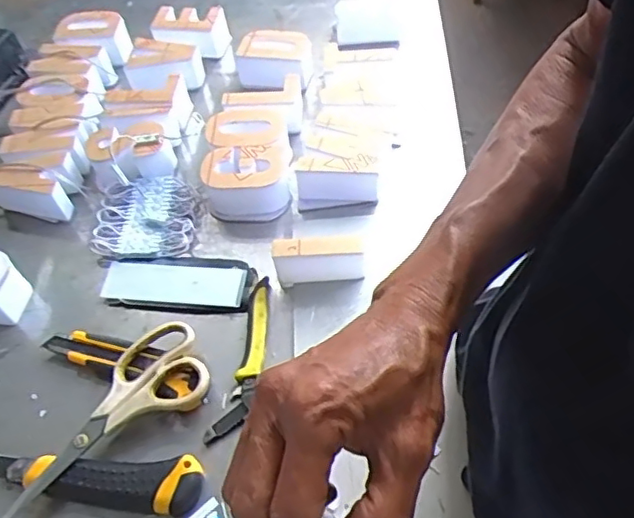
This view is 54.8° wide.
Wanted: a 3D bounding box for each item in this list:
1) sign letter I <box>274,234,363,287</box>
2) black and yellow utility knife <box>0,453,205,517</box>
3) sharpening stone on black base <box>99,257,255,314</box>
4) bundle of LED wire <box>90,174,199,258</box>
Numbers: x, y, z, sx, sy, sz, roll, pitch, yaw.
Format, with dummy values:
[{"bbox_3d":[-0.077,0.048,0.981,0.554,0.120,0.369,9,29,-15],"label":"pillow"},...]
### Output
[{"bbox_3d":[0.002,0.001,0.559,0.078,0.046,0.026,-4,54,3],"label":"sign letter I"},{"bbox_3d":[-0.171,0.172,0.471,0.168,0.020,0.037,1,54,6],"label":"black and yellow utility knife"},{"bbox_3d":[-0.133,0.023,0.577,0.140,0.013,0.055,2,54,7],"label":"sharpening stone on black base"},{"bbox_3d":[-0.174,-0.043,0.623,0.099,0.023,0.097,-2,54,4],"label":"bundle of LED wire"}]

